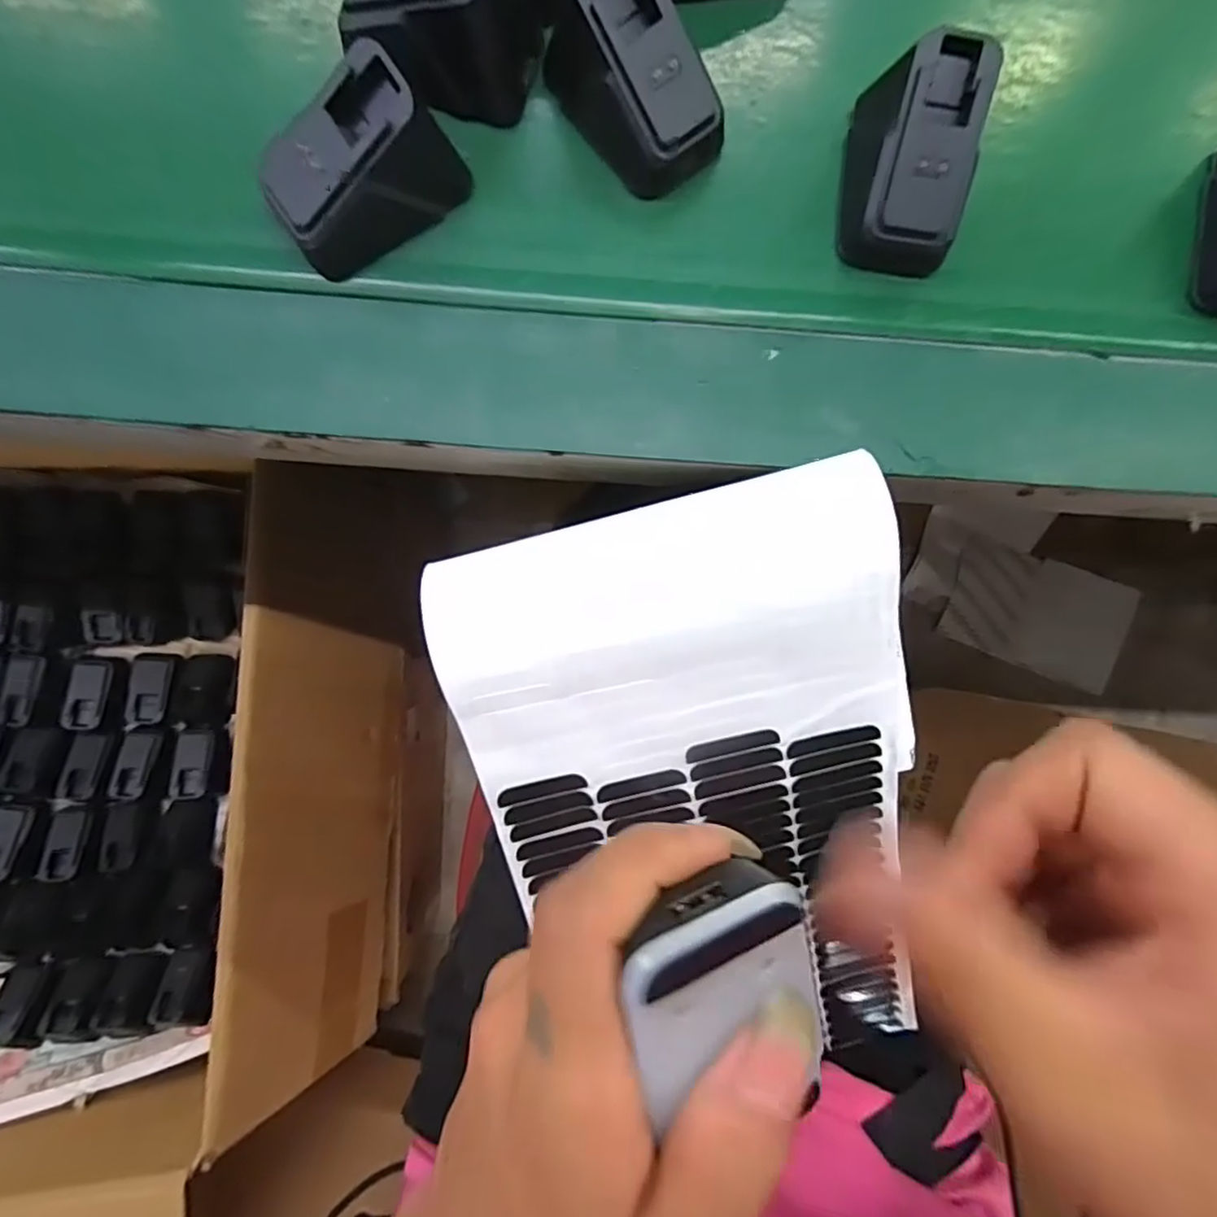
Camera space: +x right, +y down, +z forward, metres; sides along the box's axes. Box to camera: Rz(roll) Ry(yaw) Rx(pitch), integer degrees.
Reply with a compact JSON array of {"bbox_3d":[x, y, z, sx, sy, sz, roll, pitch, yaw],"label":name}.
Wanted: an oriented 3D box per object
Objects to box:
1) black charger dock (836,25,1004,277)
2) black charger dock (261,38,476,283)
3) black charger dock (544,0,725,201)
[{"bbox_3d":[0.111,-0.165,0.236,0.038,0.042,0.063,4,87,-2],"label":"black charger dock"},{"bbox_3d":[-0.084,-0.151,0.224,0.068,0.036,0.042,-39,89,-3],"label":"black charger dock"},{"bbox_3d":[0.009,-0.193,0.233,0.043,0.042,0.063,-36,89,-3],"label":"black charger dock"}]

